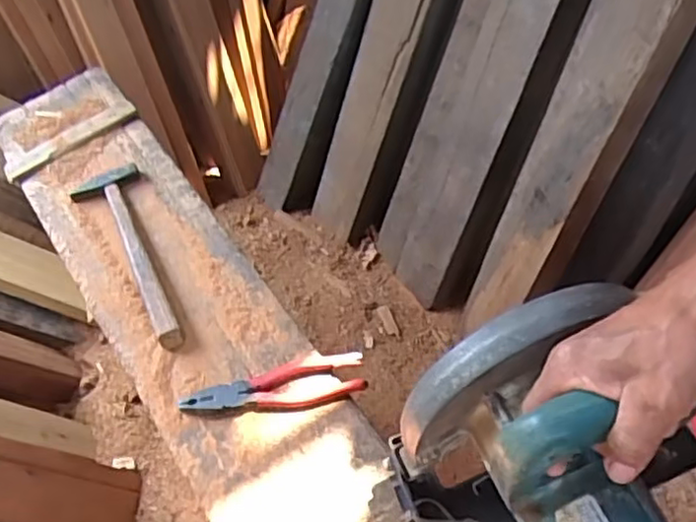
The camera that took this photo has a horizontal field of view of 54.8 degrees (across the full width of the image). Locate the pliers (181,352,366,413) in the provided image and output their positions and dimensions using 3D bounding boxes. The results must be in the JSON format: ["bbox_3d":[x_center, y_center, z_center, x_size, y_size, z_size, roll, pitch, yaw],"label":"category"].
[{"bbox_3d":[-0.078,0.132,0.701,0.188,0.020,0.059,-13,57,-6],"label":"pliers"}]

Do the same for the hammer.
[{"bbox_3d":[-0.253,-0.011,0.816,0.080,0.026,0.274,-27,59,-14],"label":"hammer"}]

